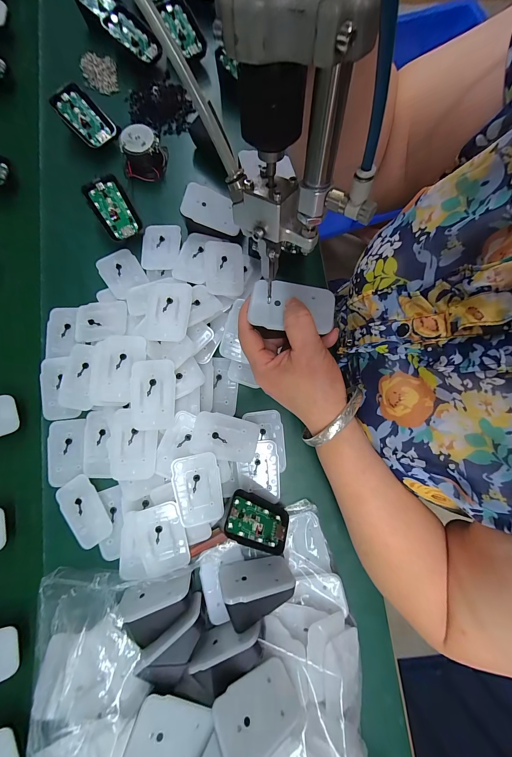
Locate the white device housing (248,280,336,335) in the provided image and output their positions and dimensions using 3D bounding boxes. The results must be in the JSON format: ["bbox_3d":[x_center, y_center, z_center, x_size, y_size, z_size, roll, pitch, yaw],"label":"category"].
[{"bbox_3d":[0.030,-0.060,0.232,0.069,0.007,0.043,9,78,0],"label":"white device housing"}]

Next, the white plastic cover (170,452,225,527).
[{"bbox_3d":[-0.058,0.111,0.278,0.045,0.004,0.067,-8,91,-13],"label":"white plastic cover"}]

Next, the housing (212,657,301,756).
[{"bbox_3d":[0.002,0.265,0.220,0.067,0.044,0.010,-3,120,-32],"label":"housing"}]

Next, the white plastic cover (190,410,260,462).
[{"bbox_3d":[-0.031,0.062,0.293,0.069,0.005,0.044,16,81,-18],"label":"white plastic cover"}]

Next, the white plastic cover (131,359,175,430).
[{"bbox_3d":[-0.105,0.016,0.283,0.044,0.008,0.069,-3,83,-3],"label":"white plastic cover"}]

